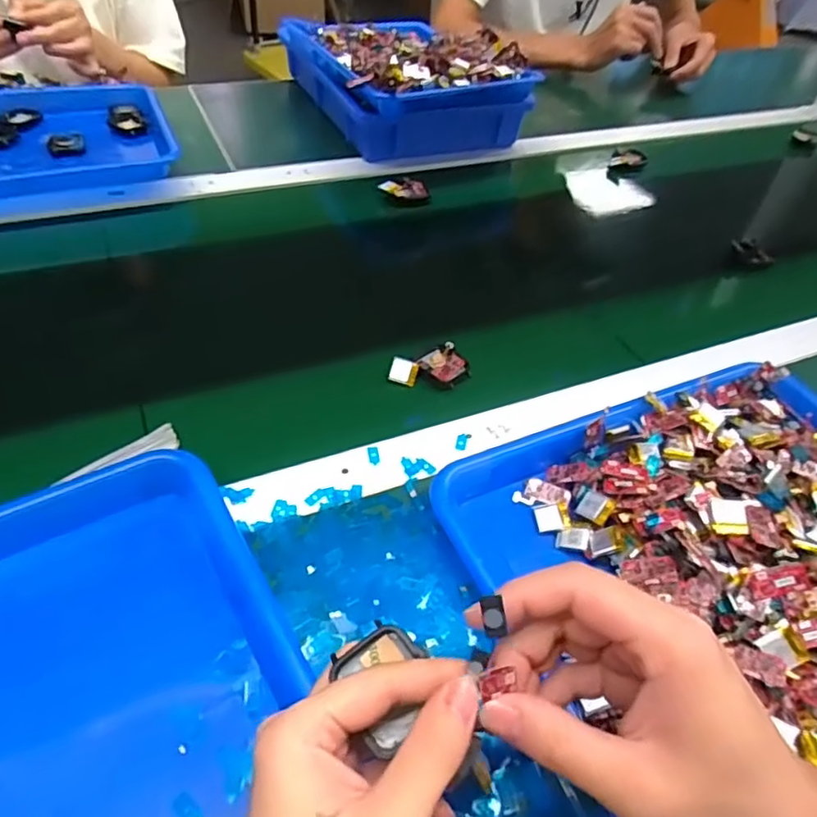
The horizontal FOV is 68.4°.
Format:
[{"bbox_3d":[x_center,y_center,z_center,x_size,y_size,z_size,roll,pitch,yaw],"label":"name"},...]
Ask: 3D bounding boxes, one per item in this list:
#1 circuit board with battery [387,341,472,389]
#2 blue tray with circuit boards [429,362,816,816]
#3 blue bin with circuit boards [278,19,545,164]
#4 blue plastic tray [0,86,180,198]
[{"bbox_3d":[0.018,-0.033,0.499,0.062,0.014,0.044,-20,53,-23],"label":"circuit board with battery"},{"bbox_3d":[0.205,0.089,0.379,0.327,0.061,0.249,-15,51,-19],"label":"blue tray with circuit boards"},{"bbox_3d":[-0.016,-0.457,0.822,0.234,0.114,0.317,-20,53,-23],"label":"blue bin with circuit boards"},{"bbox_3d":[-0.445,-0.300,0.673,0.333,0.033,0.236,-16,51,-20],"label":"blue plastic tray"}]

